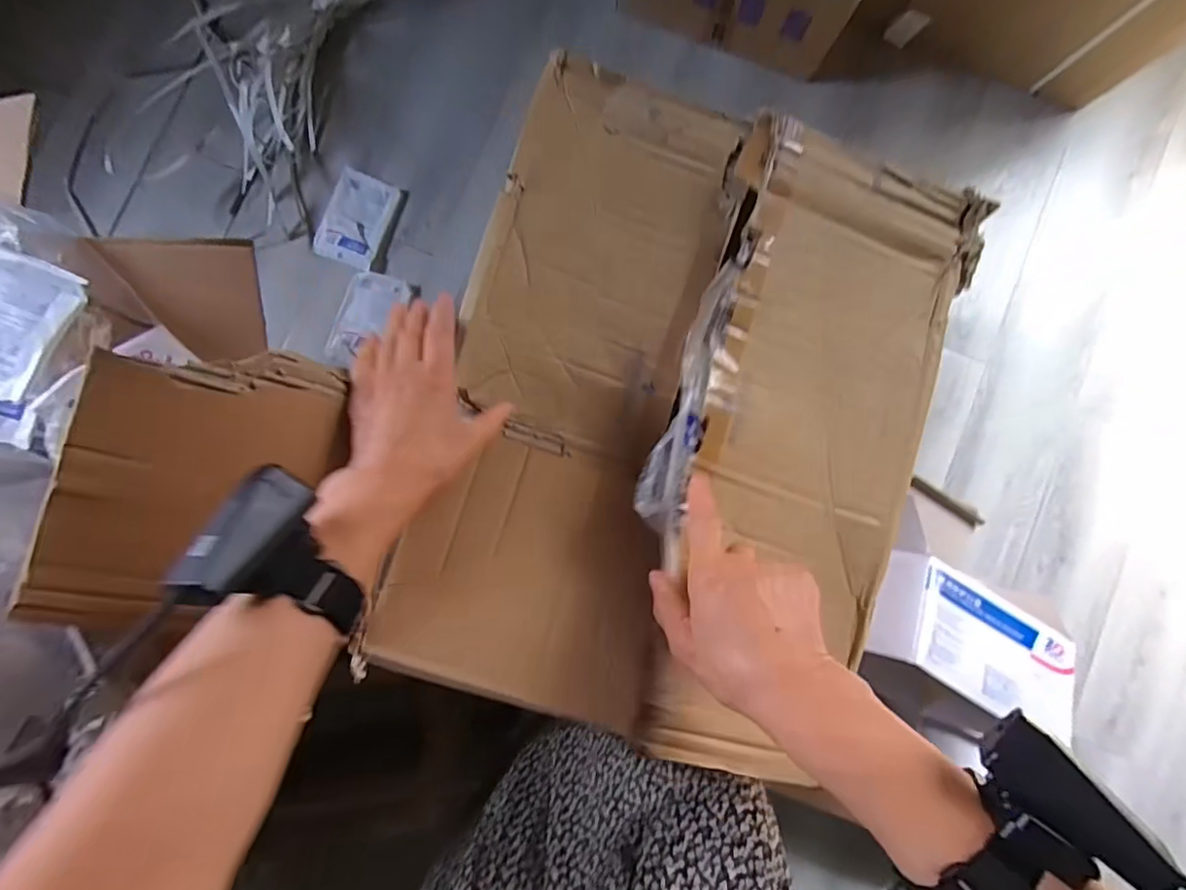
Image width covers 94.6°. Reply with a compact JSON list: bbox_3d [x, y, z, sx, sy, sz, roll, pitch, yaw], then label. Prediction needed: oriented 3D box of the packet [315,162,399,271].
[{"bbox_3d":[-0.489,-0.465,1.127,0.121,0.032,0.192,19,90,2],"label":"packet"}]

